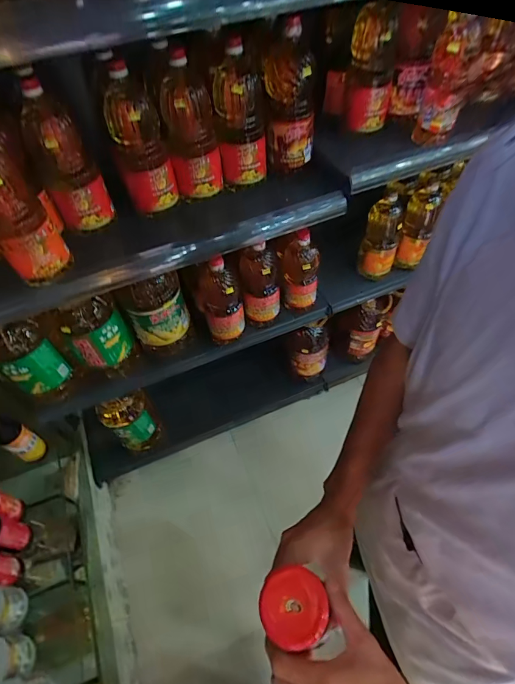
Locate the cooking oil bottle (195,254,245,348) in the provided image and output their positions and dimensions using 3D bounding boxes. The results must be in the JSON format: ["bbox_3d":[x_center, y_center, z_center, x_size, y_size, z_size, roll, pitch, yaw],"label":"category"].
[{"bbox_3d":[-0.106,-0.125,0.980,0.097,0.273,0.120,-21,56,-10],"label":"cooking oil bottle"}]

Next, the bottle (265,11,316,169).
[{"bbox_3d":[0.065,-0.486,0.741,0.092,0.245,0.090,0,55,4],"label":"bottle"}]

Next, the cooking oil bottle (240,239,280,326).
[{"bbox_3d":[0.011,-0.137,0.993,0.095,0.267,0.076,-4,54,1],"label":"cooking oil bottle"}]

